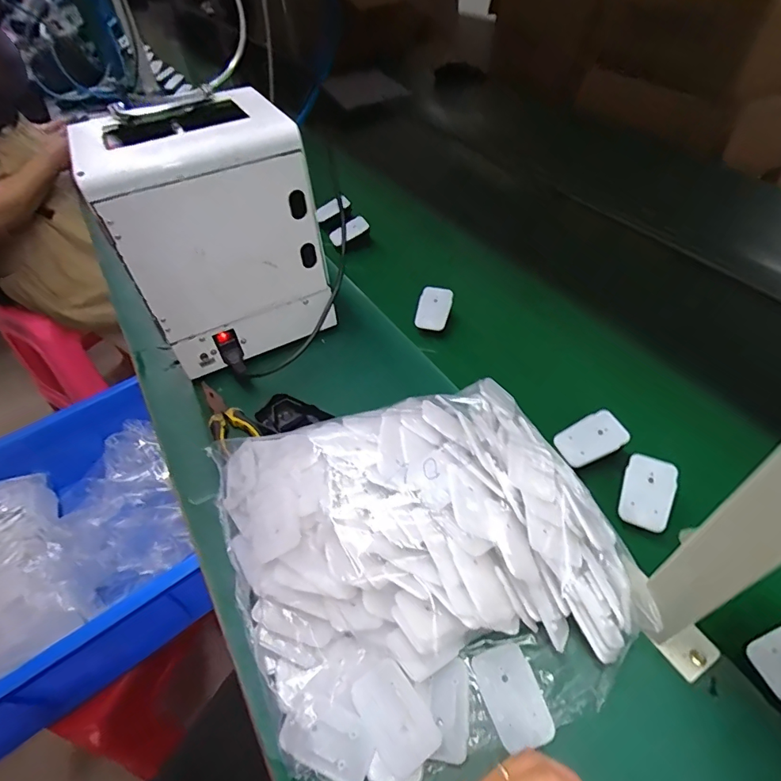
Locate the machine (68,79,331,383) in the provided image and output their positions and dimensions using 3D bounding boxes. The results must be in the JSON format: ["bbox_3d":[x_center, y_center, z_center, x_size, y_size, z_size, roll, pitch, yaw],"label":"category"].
[{"bbox_3d":[-0.207,-0.177,0.560,0.210,0.263,0.156,-27,53,-19],"label":"machine"}]

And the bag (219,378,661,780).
[{"bbox_3d":[0.024,0.127,0.398,0.307,0.095,0.302,-18,51,-13],"label":"bag"}]

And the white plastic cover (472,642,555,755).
[{"bbox_3d":[0.096,0.239,0.365,0.043,0.004,0.066,-16,50,-11],"label":"white plastic cover"}]

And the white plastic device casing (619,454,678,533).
[{"bbox_3d":[0.249,0.099,0.450,0.043,0.005,0.070,18,73,25],"label":"white plastic device casing"}]

